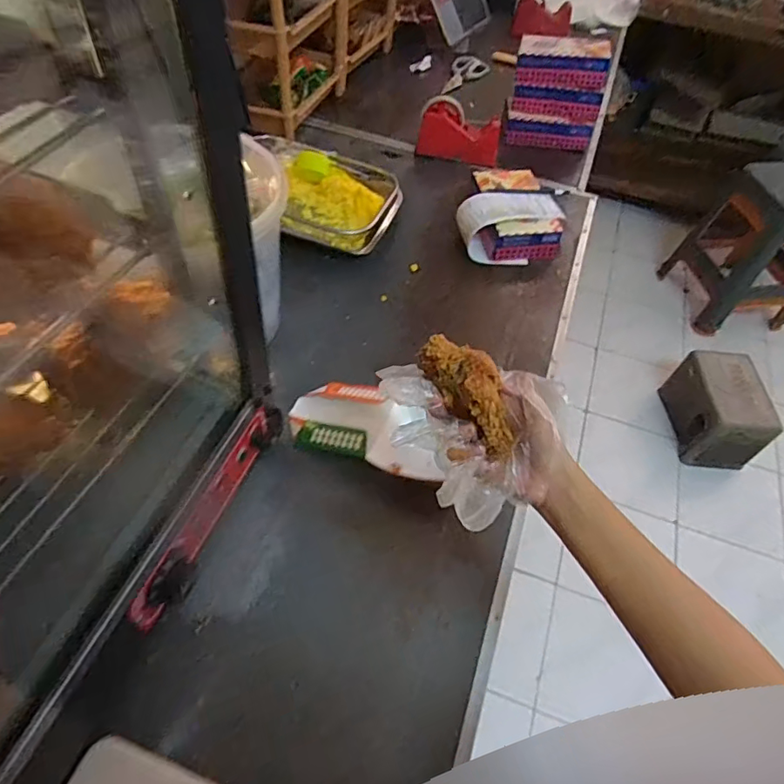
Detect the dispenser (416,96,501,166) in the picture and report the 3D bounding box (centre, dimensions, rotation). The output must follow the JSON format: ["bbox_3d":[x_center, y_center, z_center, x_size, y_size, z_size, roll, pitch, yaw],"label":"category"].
[{"bbox_3d":[0.134,-0.512,1.059,0.163,0.091,0.060,19,54,9],"label":"dispenser"}]

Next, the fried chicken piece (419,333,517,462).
[{"bbox_3d":[0.063,-0.004,0.421,0.037,0.040,0.108,-28,75,-23],"label":"fried chicken piece"}]

